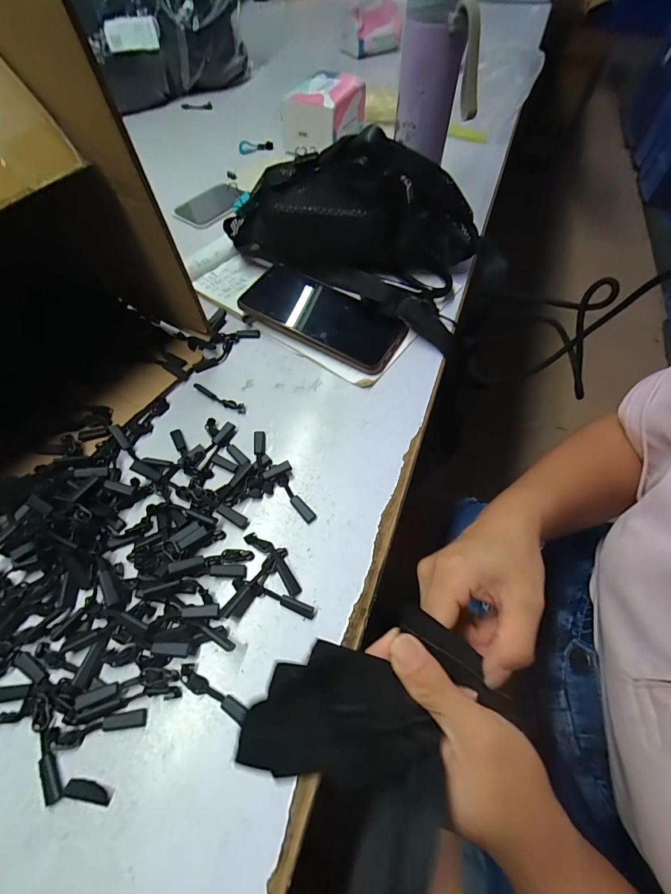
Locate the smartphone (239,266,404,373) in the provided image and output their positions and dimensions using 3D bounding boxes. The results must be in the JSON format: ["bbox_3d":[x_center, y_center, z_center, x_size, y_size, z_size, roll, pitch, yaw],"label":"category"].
[{"bbox_3d":[-0.014,-0.135,0.381,0.163,0.016,0.073,29,70,11],"label":"smartphone"}]

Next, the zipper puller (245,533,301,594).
[{"bbox_3d":[-0.045,0.082,0.271,0.012,0.008,0.057,-39,67,-20],"label":"zipper puller"}]

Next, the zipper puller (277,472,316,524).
[{"bbox_3d":[-0.031,0.041,0.296,0.011,0.006,0.045,-30,64,-16],"label":"zipper puller"}]

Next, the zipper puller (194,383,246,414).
[{"bbox_3d":[-0.108,-0.045,0.348,0.057,0.005,0.010,23,62,13],"label":"zipper puller"}]

